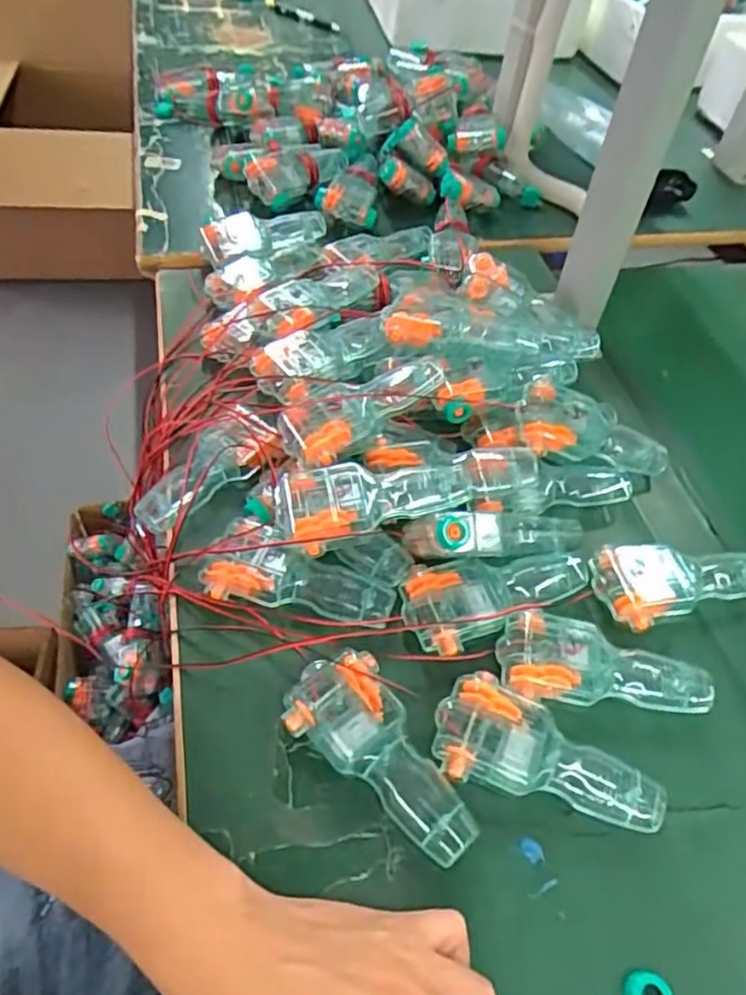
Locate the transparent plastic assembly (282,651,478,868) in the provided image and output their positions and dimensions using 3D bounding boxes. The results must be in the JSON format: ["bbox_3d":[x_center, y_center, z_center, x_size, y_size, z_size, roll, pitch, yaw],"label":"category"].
[{"bbox_3d":[-0.001,0.146,0.355,0.058,0.027,0.121,-23,58,-22],"label":"transparent plastic assembly"}]

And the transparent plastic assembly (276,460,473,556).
[{"bbox_3d":[0.000,0.001,0.432,0.129,0.039,0.064,-12,54,-15],"label":"transparent plastic assembly"}]

